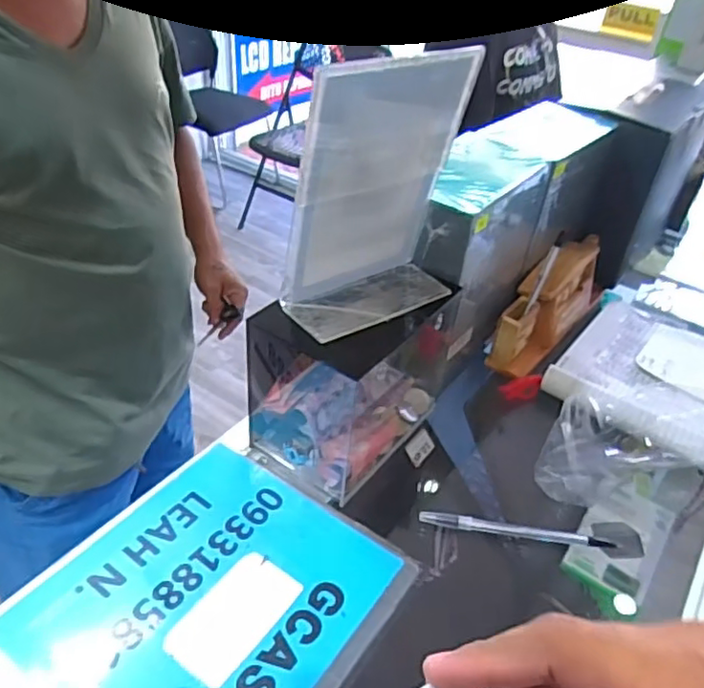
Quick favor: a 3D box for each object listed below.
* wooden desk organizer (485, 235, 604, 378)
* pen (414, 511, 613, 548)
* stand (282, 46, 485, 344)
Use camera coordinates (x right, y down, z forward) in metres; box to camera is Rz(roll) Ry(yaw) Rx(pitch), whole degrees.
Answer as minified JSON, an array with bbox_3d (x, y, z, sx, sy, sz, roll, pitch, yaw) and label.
[{"bbox_3d":[0.229,-0.054,0.686,0.052,0.091,0.227,30,44,28],"label":"wooden desk organizer"},{"bbox_3d":[0.128,0.145,0.489,0.147,0.009,0.010,6,38,2],"label":"pen"},{"bbox_3d":[0.020,-0.104,0.431,0.125,0.181,0.050,-21,45,-30],"label":"stand"}]

